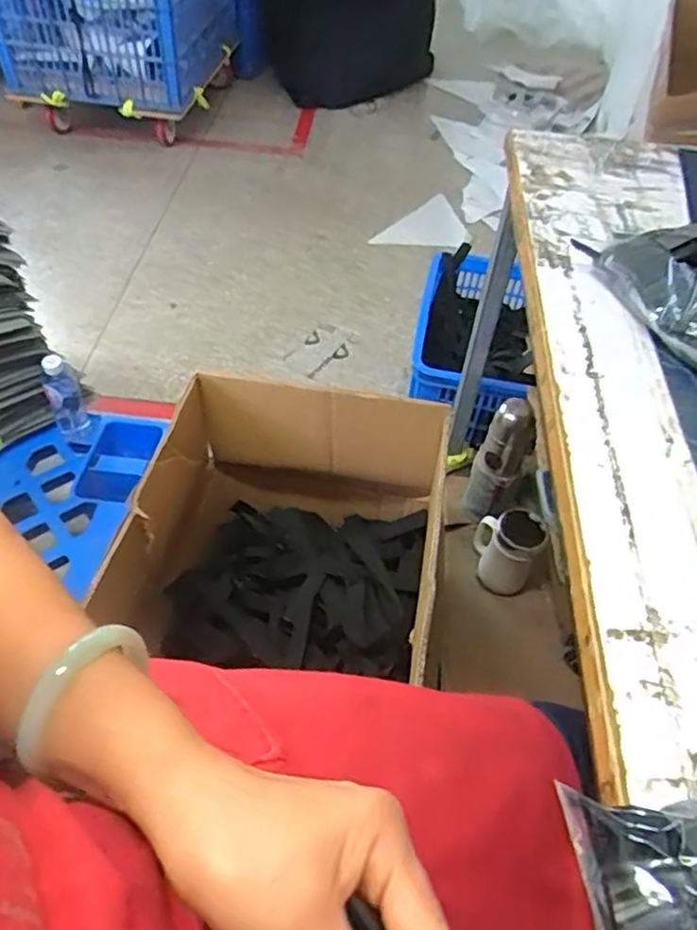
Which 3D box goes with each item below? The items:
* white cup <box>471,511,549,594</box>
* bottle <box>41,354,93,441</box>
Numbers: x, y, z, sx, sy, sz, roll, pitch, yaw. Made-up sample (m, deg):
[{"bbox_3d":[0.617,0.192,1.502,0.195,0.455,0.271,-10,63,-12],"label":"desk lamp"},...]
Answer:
[{"bbox_3d":[0.241,0.129,1.014,0.101,0.128,0.075,20,51,13],"label":"white cup"},{"bbox_3d":[-0.526,-0.125,1.220,0.062,0.185,0.060,-23,55,-22],"label":"bottle"}]

